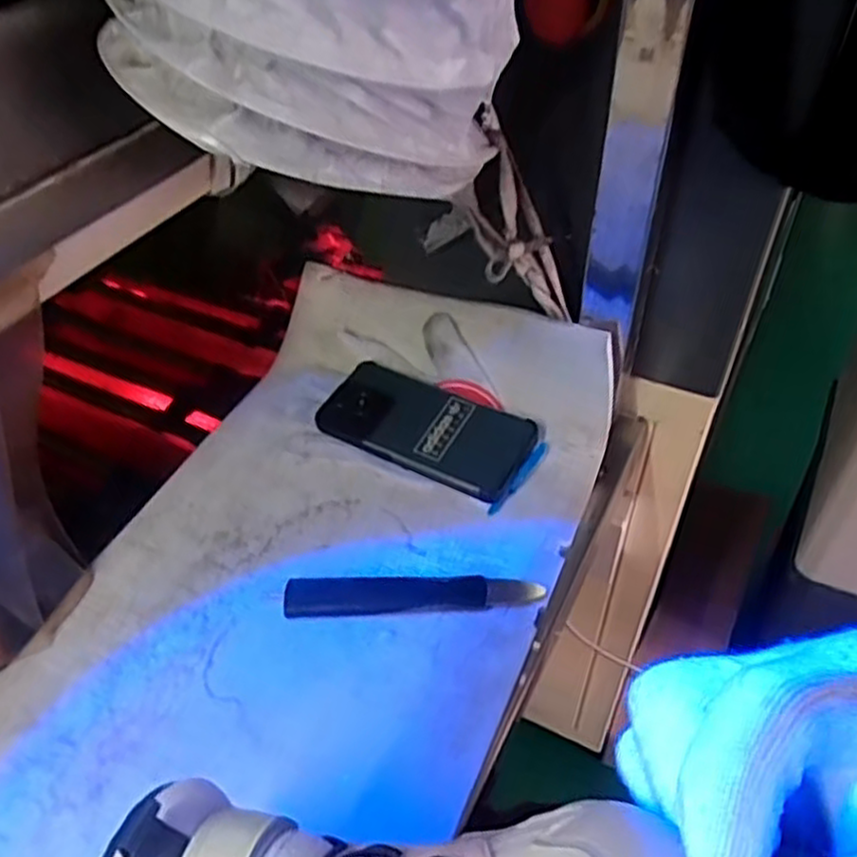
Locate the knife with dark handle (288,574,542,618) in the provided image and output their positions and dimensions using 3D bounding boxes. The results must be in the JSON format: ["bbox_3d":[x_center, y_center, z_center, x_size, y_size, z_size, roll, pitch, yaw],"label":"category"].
[{"bbox_3d":[-0.010,0.110,0.498,0.167,0.013,0.027,0,46,0],"label":"knife with dark handle"}]

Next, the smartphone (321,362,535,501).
[{"bbox_3d":[-0.003,-0.004,0.591,0.162,0.013,0.080,22,61,22],"label":"smartphone"}]

